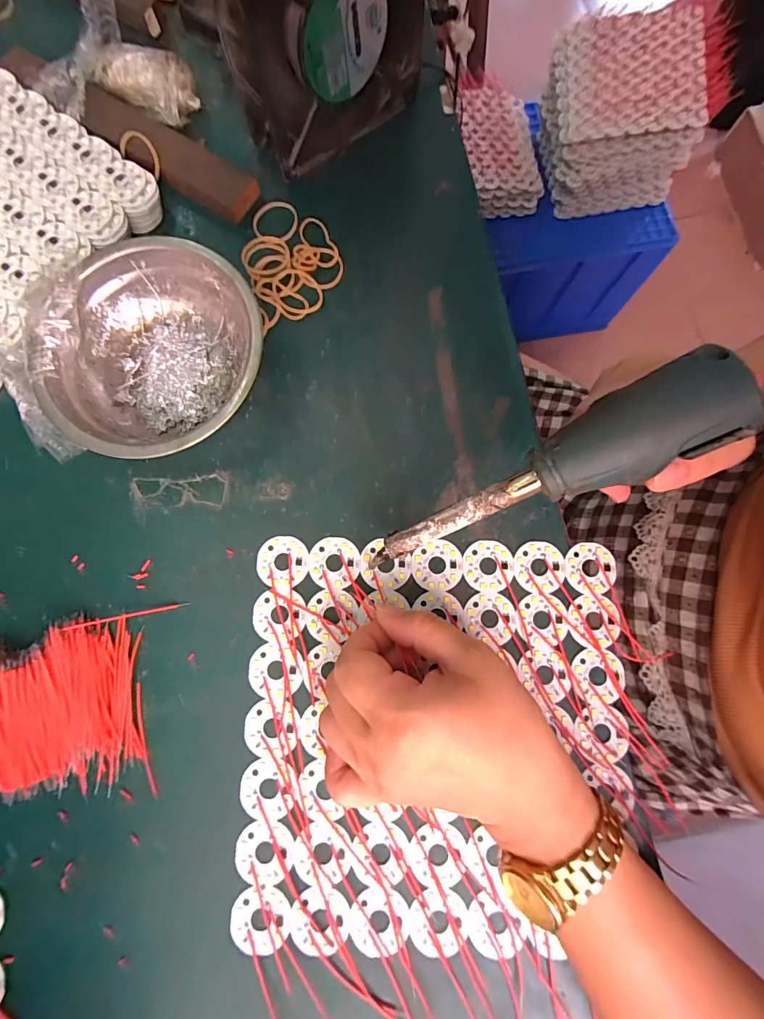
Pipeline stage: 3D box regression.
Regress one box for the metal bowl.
[{"bbox_3d":[-0.136,-0.091,0.251,0.134,0.045,0.131,0,80,-1],"label":"metal bowl"}]

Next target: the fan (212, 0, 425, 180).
[{"bbox_3d":[-0.034,-0.293,0.249,0.119,0.119,0.049,-40,83,-7],"label":"fan"}]

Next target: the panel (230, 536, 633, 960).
[{"bbox_3d":[0.030,0.124,0.236,0.212,0.004,0.210,1,80,-1],"label":"panel"}]

